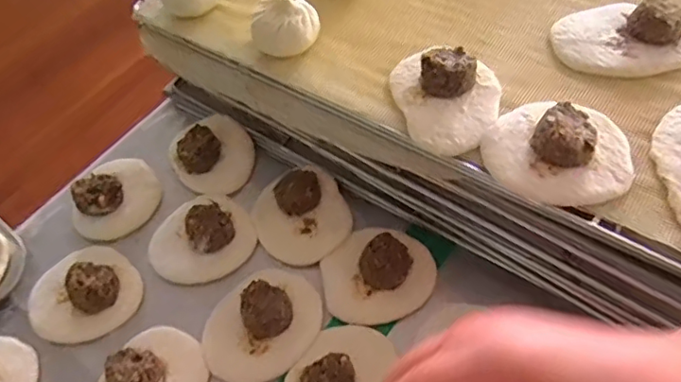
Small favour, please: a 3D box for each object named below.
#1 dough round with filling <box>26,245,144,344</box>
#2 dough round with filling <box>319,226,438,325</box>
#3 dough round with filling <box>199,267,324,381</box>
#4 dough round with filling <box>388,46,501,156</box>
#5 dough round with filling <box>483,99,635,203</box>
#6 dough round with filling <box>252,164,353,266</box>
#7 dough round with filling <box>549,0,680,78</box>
[{"bbox_3d":[-0.214,0.078,0.479,0.085,0.026,0.084,-2,54,2],"label":"dough round with filling"},{"bbox_3d":[0.031,0.060,0.471,0.091,0.027,0.082,-10,54,-3],"label":"dough round with filling"},{"bbox_3d":[-0.062,0.098,0.451,0.079,0.028,0.095,35,64,25],"label":"dough round with filling"},{"bbox_3d":[0.076,-0.071,0.433,0.081,0.027,0.084,-2,53,3],"label":"dough round with filling"},{"bbox_3d":[0.151,-0.036,0.400,0.095,0.027,0.084,18,57,16],"label":"dough round with filling"},{"bbox_3d":[-0.033,0.015,0.509,0.083,0.027,0.085,-2,54,2],"label":"dough round with filling"},{"bbox_3d":[0.227,-0.127,0.464,0.101,0.030,0.085,27,60,22],"label":"dough round with filling"}]

